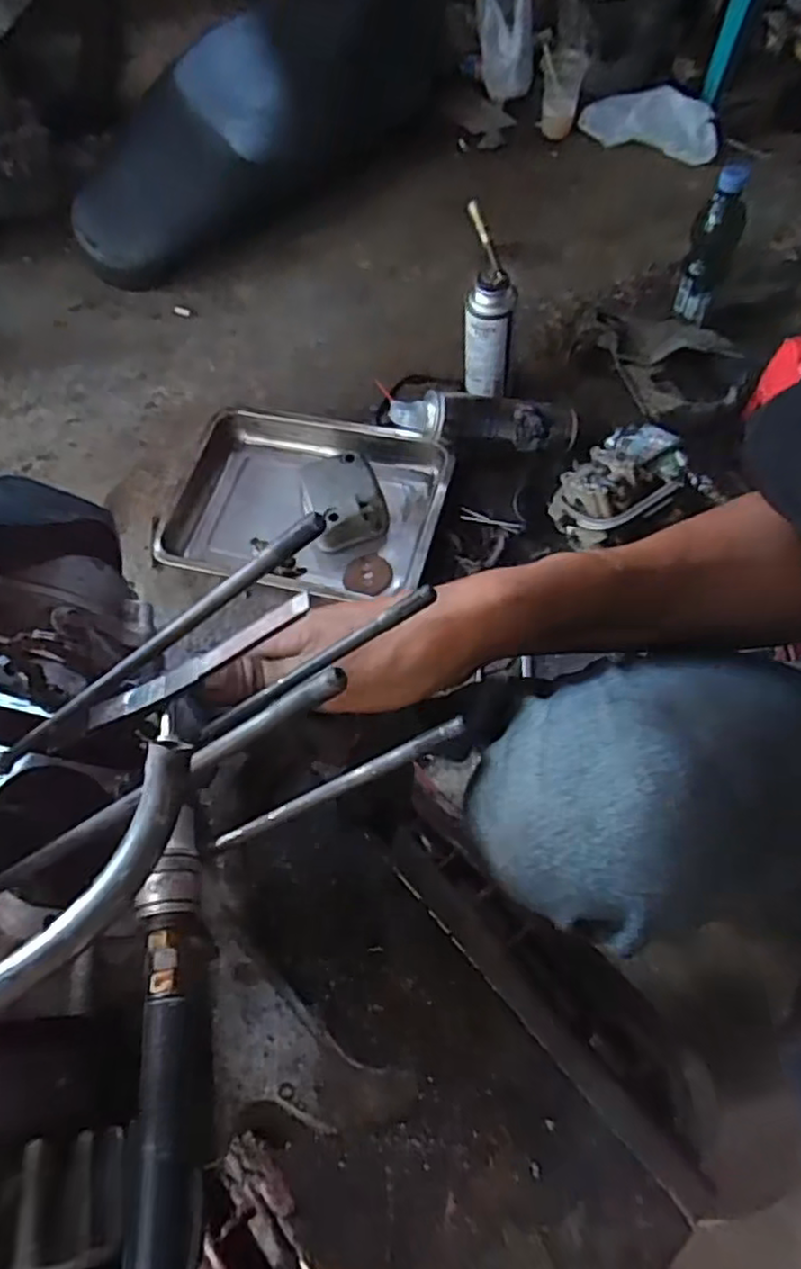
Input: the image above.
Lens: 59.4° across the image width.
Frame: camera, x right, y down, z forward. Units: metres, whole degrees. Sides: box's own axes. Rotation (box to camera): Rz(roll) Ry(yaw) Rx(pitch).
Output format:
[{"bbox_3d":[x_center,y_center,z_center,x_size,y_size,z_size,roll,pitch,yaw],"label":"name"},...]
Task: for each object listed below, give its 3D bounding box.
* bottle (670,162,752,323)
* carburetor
[{"bbox_3d":[0.420,-0.523,0.948,0.063,0.188,0.063,20,60,9],"label":"bottle"},{"bbox_3d":[0.274,-0.187,0.859,0.123,0.082,0.189,37,65,18],"label":"carburetor"}]

